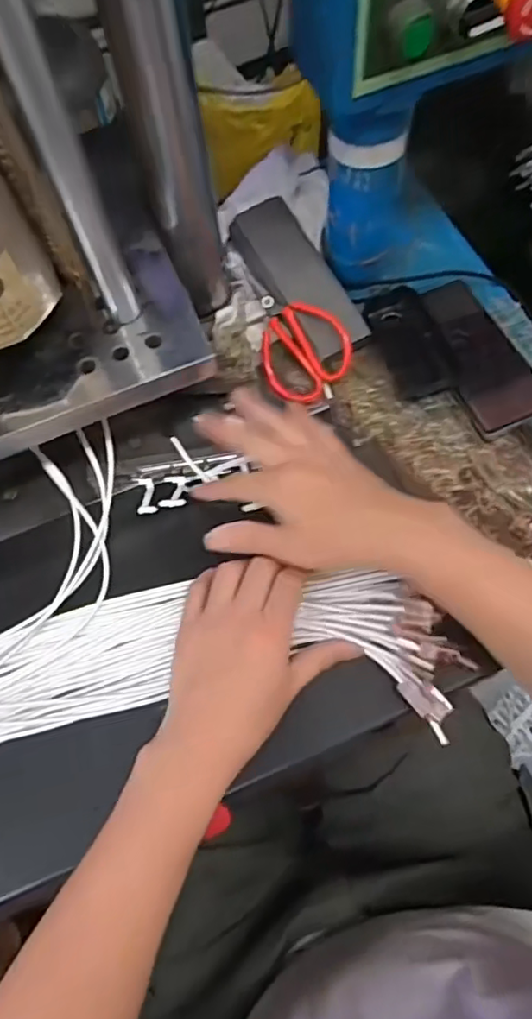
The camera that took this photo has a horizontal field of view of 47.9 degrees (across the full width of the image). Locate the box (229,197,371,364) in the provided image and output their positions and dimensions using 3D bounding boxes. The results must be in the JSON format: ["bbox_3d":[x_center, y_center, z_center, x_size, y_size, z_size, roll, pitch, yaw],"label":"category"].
[{"bbox_3d":[0.030,-0.208,0.538,0.058,0.020,0.155,-31,81,-10],"label":"box"}]

